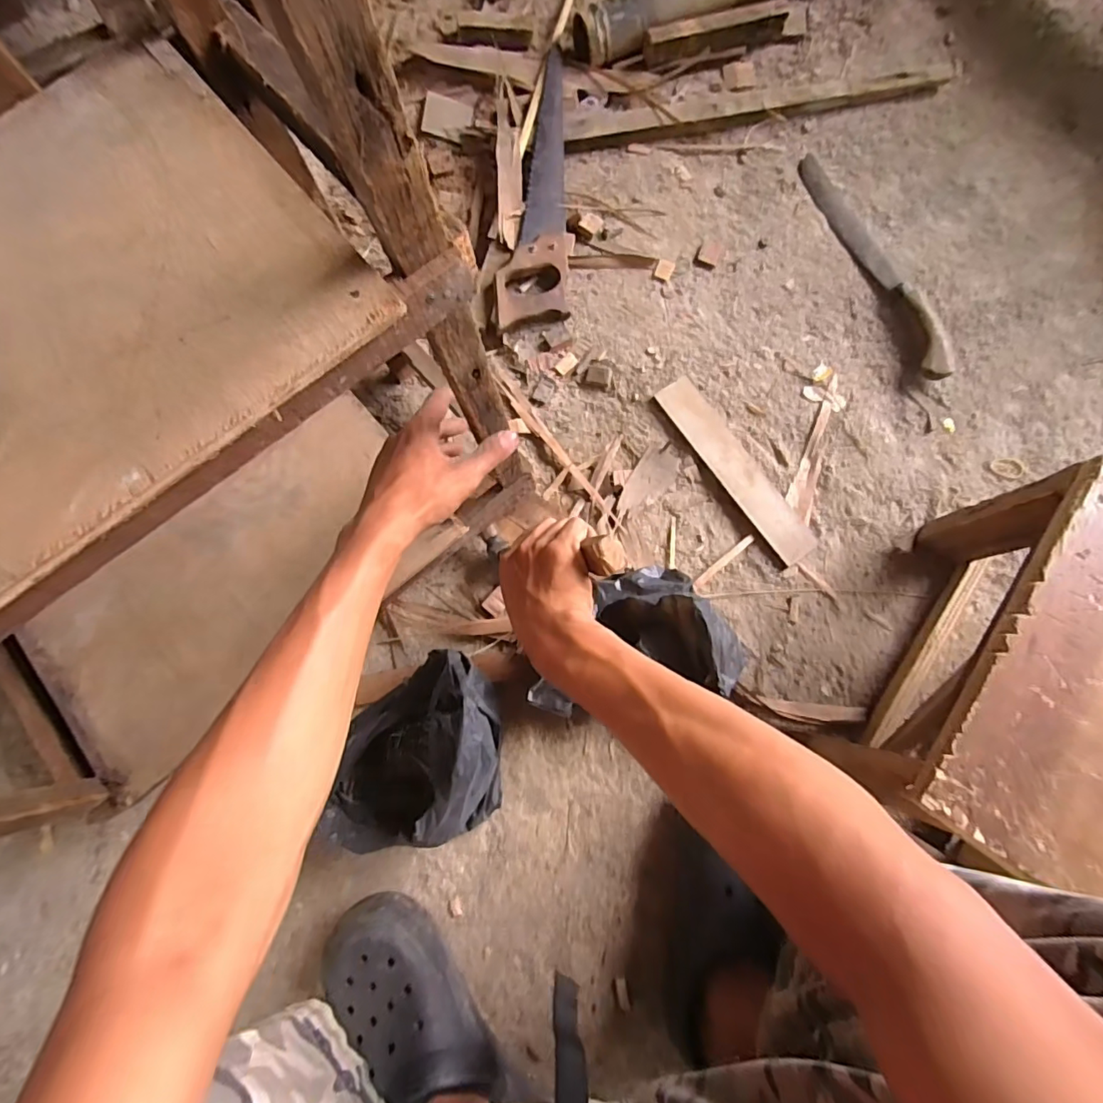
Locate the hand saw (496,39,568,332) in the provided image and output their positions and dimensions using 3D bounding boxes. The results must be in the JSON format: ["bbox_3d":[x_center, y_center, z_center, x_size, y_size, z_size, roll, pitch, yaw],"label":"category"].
[{"bbox_3d":[-0.018,-0.489,0.707,0.085,0.034,0.412,2,81,2],"label":"hand saw"}]

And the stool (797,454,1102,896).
[{"bbox_3d":[0.450,0.129,0.481,0.233,0.206,0.313,35,81,8],"label":"stool"}]

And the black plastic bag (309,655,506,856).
[{"bbox_3d":[-0.135,0.197,0.532,0.164,0.101,0.186,3,80,1],"label":"black plastic bag"}]

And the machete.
[{"bbox_3d":[0.429,-0.386,0.695,0.064,0.035,0.366,-21,81,-3],"label":"machete"}]

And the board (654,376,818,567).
[{"bbox_3d":[0.226,-0.103,0.648,0.051,0.016,0.259,-35,82,-4],"label":"board"}]

